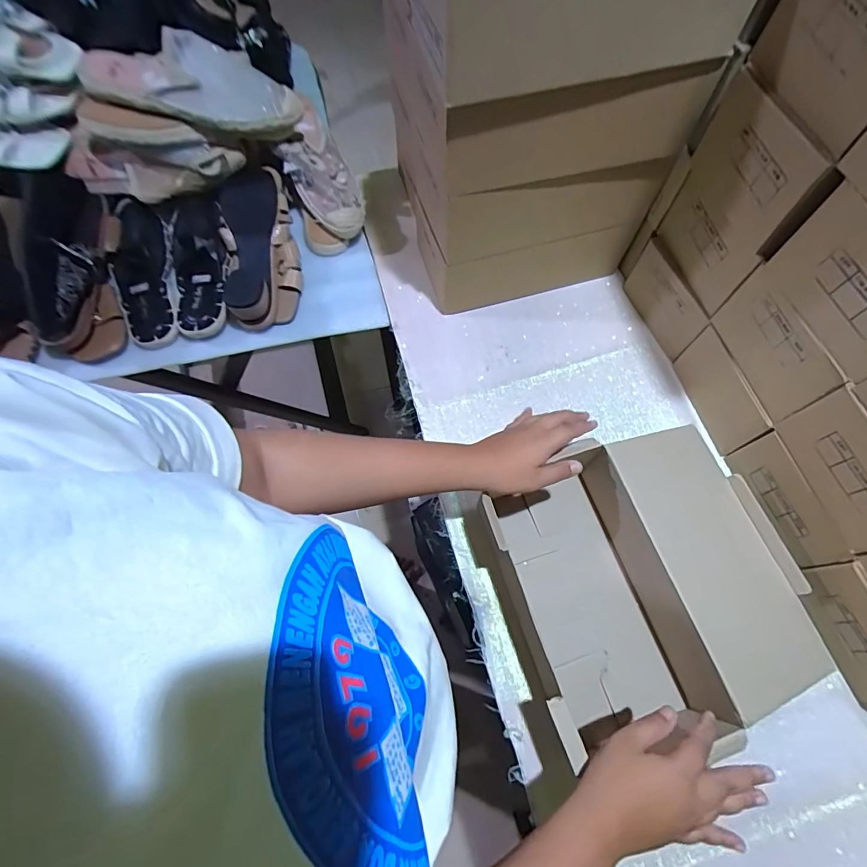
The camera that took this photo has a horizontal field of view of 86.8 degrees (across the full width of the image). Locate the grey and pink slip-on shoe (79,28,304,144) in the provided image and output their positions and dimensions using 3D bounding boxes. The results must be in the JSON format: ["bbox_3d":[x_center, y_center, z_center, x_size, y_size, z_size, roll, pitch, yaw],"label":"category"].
[{"bbox_3d":[-0.302,-0.443,0.574,0.251,0.077,0.091,5,68,-12],"label":"grey and pink slip-on shoe"}]

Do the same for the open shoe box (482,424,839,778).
[{"bbox_3d":[0.225,0.150,0.484,0.267,0.099,0.272,-14,69,-6],"label":"open shoe box"}]

